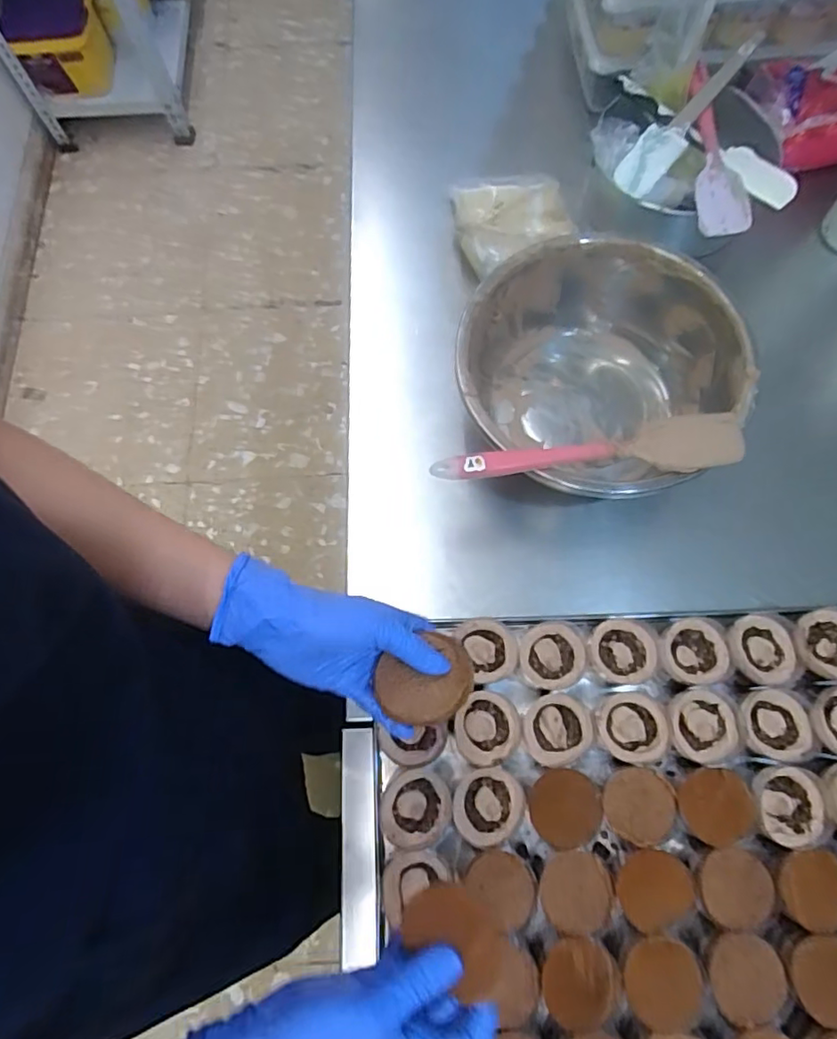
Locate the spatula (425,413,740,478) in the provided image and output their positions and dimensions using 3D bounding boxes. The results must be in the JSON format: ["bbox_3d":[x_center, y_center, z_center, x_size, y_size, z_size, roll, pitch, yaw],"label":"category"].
[{"bbox_3d":[0.148,-0.056,0.505,0.265,0.012,0.048,-7,73,-1],"label":"spatula"}]

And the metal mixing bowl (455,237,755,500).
[{"bbox_3d":[0.176,-0.142,0.602,0.268,0.112,0.251,0,73,1],"label":"metal mixing bowl"}]

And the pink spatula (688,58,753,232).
[{"bbox_3d":[0.326,-0.413,0.653,0.051,0.030,0.250,0,73,1],"label":"pink spatula"}]

